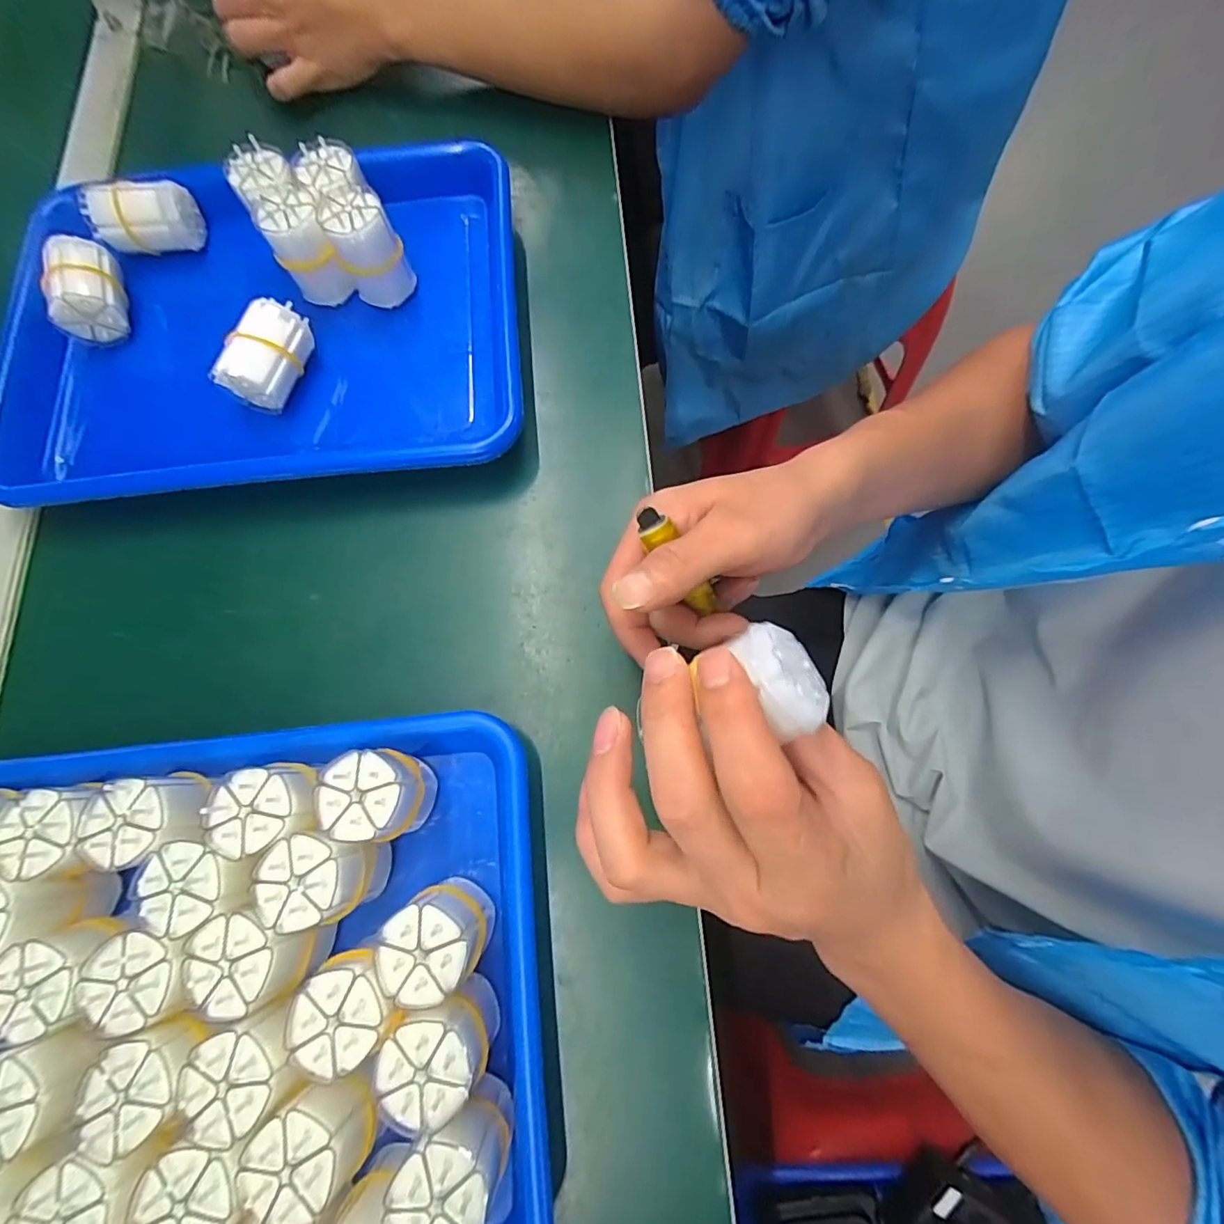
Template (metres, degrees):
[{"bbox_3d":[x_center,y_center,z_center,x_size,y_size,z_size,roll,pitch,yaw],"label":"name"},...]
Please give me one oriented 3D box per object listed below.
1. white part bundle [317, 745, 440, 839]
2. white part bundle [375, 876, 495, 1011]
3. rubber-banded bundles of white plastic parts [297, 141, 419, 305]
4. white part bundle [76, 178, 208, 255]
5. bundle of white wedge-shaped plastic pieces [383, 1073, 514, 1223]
[{"bbox_3d":[-0.110,0.088,0.275,0.038,0.063,0.038,8,75,4],"label":"white part bundle"},{"bbox_3d":[-0.078,0.149,0.258,0.038,0.064,0.039,0,75,1],"label":"white part bundle"},{"bbox_3d":[-0.162,-0.246,0.365,0.044,0.064,0.082,-26,76,-6],"label":"rubber-banded bundles of white plastic parts"},{"bbox_3d":[-0.324,-0.273,0.391,0.061,0.048,0.040,-7,75,0],"label":"white part bundle"},{"bbox_3d":[-0.061,0.227,0.231,0.040,0.052,0.040,0,75,1],"label":"bundle of white wedge-shaped plastic pieces"}]

